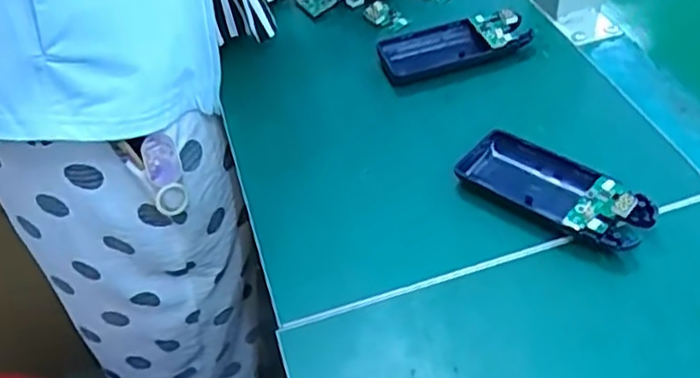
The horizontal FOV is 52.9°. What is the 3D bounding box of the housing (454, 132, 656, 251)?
[{"bbox_3d":[0.111,-0.001,0.382,0.103,0.023,0.049,31,52,30],"label":"housing"}]

